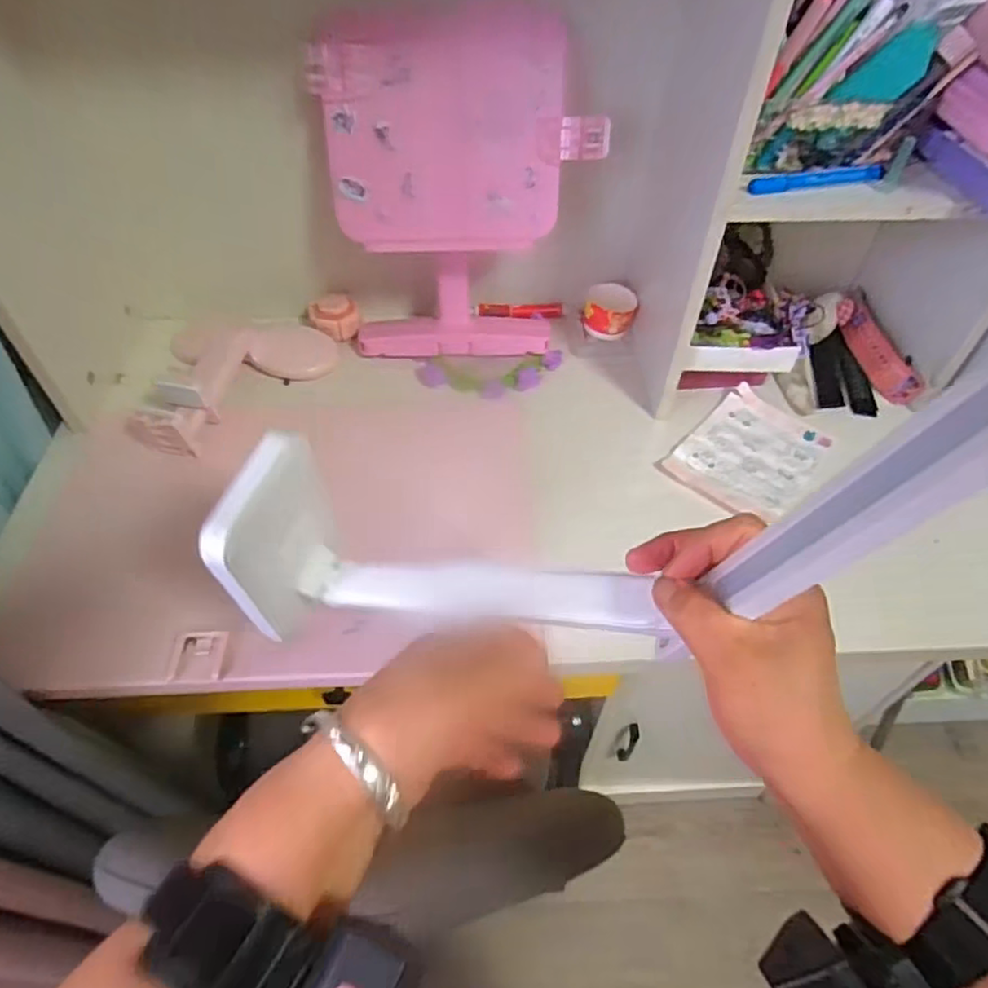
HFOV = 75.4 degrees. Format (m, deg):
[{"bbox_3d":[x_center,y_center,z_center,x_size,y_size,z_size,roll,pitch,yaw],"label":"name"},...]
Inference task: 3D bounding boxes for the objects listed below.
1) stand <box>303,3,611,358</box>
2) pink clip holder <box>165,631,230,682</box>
[{"bbox_3d":[-0.038,-0.305,0.686,0.275,0.327,0.128,0,51,-3],"label":"stand"},{"bbox_3d":[-0.244,0.134,0.530,0.042,0.007,0.044,-4,51,-6],"label":"pink clip holder"}]

